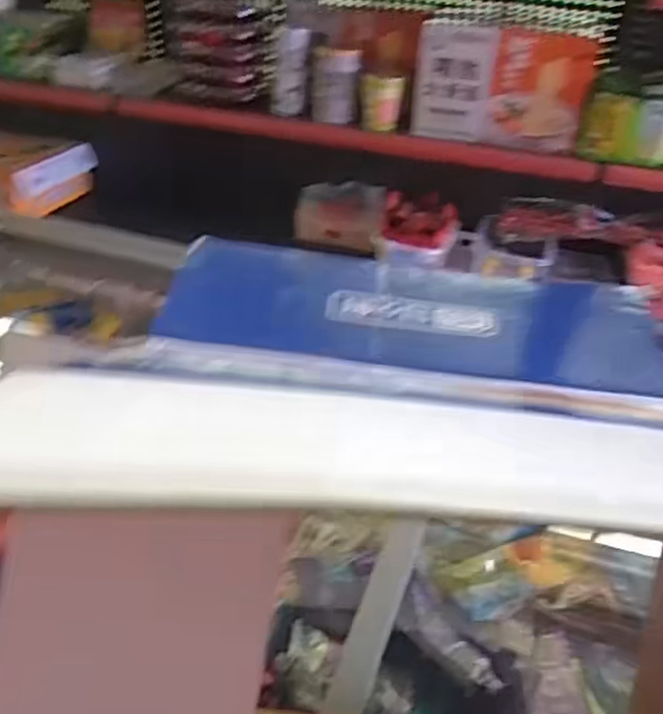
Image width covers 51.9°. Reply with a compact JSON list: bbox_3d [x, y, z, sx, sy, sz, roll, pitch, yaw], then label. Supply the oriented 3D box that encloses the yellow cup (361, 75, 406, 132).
[{"bbox_3d":[0.122,-0.618,1.649,0.097,0.125,0.092,2,36,-2],"label":"yellow cup"}]

